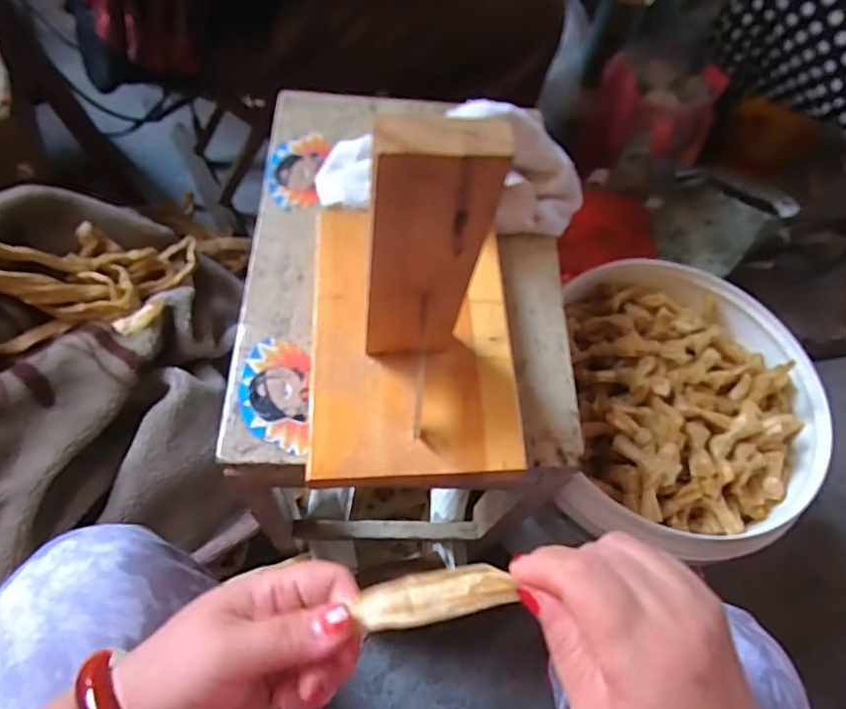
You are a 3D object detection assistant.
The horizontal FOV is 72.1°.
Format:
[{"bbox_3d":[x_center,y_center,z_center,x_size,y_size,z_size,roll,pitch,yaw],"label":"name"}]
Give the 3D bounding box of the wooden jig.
[{"bbox_3d":[0.000,-0.041,0.323,0.134,0.198,0.154,-1,57,-5],"label":"wooden jig"}]

